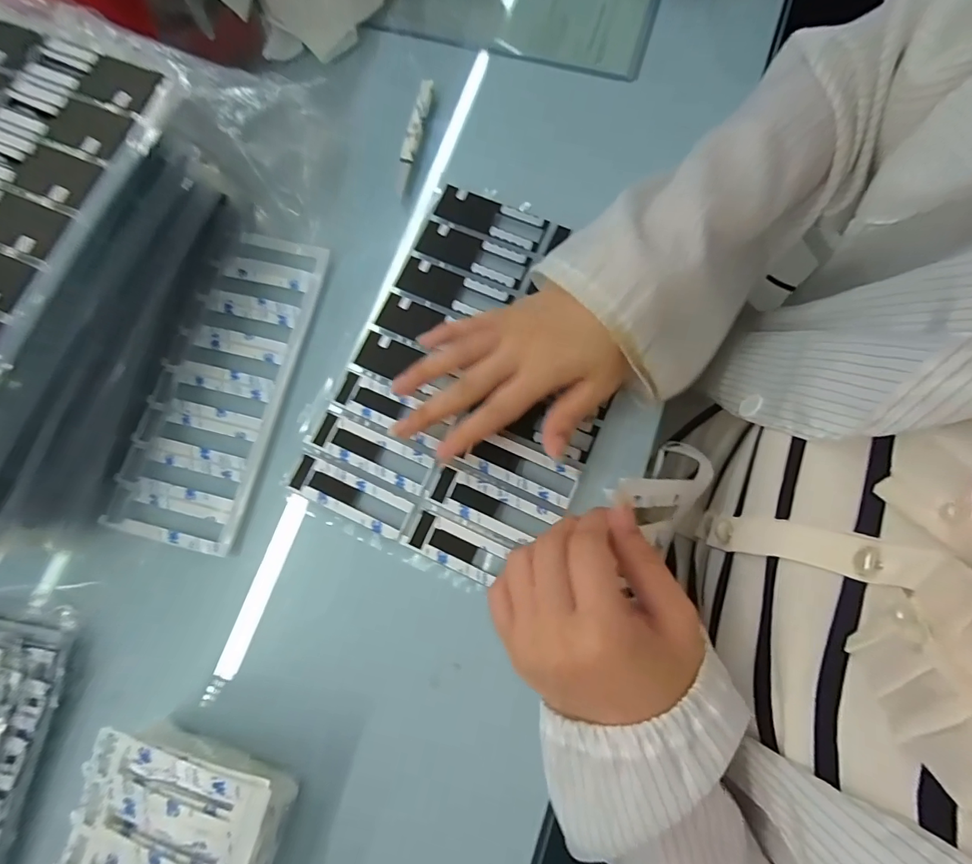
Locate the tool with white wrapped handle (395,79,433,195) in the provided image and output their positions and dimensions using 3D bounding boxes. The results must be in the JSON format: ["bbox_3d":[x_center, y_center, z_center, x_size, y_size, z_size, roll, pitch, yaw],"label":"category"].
[{"bbox_3d":[-0.058,-0.235,0.355,0.013,0.004,0.101,12,84,12],"label":"tool with white wrapped handle"}]

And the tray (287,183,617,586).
[{"bbox_3d":[-0.005,-0.042,0.315,0.177,0.011,0.255,22,78,5],"label":"tray"}]

